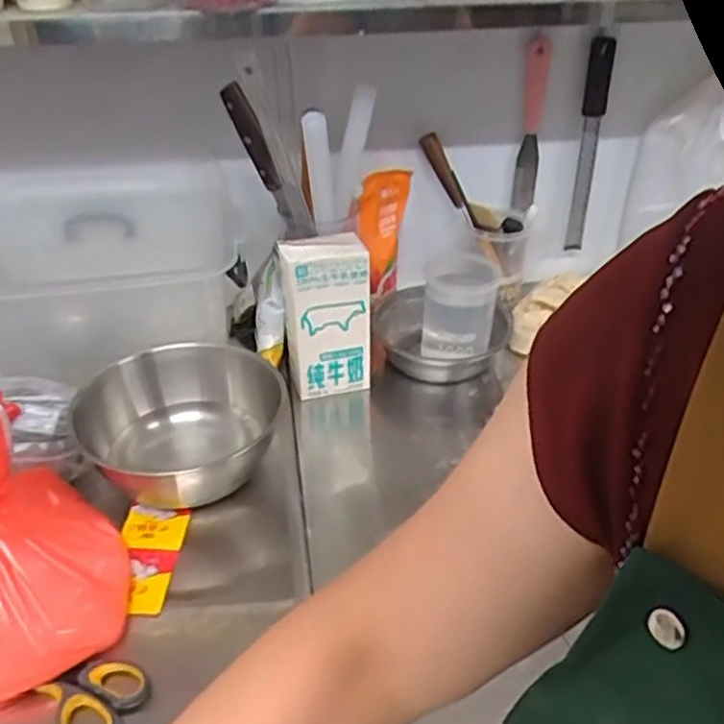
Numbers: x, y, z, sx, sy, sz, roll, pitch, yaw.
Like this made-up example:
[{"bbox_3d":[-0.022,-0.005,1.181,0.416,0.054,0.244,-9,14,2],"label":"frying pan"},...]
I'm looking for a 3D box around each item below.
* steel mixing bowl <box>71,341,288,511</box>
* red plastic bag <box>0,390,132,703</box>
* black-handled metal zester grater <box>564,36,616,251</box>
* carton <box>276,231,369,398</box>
[{"bbox_3d":[-0.194,0.069,0.798,0.202,0.081,0.206,0,35,0],"label":"steel mixing bowl"},{"bbox_3d":[-0.303,0.147,0.618,0.183,0.176,0.176,-25,42,-31],"label":"red plastic bag"},{"bbox_3d":[0.307,-0.290,1.014,0.032,0.288,0.020,-5,33,-6],"label":"black-handled metal zester grater"},{"bbox_3d":[-0.044,-0.052,0.893,0.101,0.202,0.045,-9,36,-12],"label":"carton"}]

